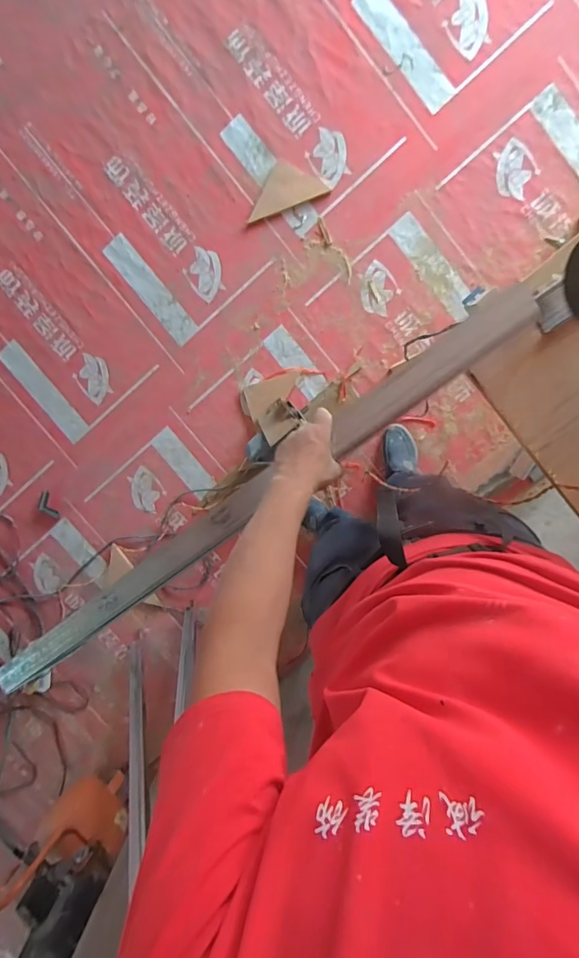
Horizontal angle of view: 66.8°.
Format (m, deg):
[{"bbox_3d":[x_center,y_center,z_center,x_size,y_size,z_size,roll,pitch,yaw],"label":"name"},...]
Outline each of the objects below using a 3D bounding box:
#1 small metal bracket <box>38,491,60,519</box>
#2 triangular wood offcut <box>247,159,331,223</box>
[{"bbox_3d":[-0.870,0.100,1.574,0.061,0.010,0.103,-23,97,6],"label":"small metal bracket"},{"bbox_3d":[-0.022,-0.906,1.354,0.248,0.014,0.135,-18,99,3],"label":"triangular wood offcut"}]

